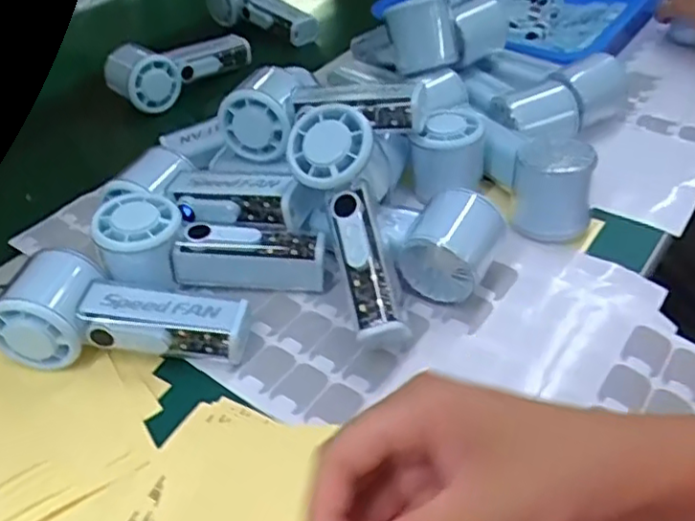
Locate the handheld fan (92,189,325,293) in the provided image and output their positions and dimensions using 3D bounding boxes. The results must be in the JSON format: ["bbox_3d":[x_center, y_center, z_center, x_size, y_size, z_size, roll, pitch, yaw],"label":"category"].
[{"bbox_3d":[-0.093,-0.012,0.449,0.151,0.043,0.059,10,43,-3],"label":"handheld fan"}]

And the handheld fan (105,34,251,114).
[{"bbox_3d":[-0.181,-0.214,0.699,0.064,0.052,0.150,29,51,31],"label":"handheld fan"}]

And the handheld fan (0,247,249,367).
[{"bbox_3d":[-0.140,0.028,0.414,0.150,0.060,0.060,-3,40,3],"label":"handheld fan"}]

